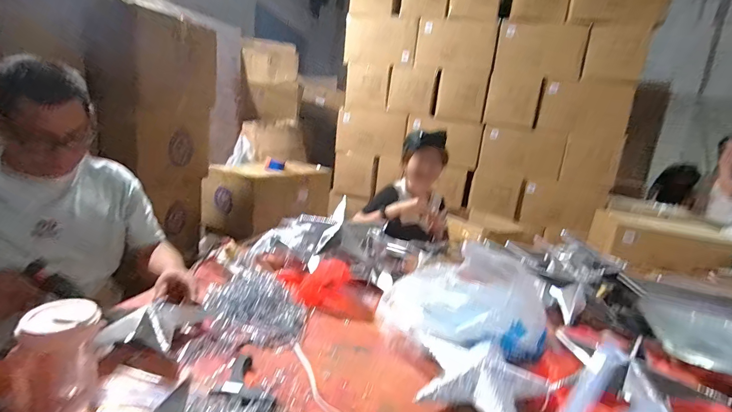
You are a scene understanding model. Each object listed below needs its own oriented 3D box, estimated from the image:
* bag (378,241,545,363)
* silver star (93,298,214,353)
[{"bbox_3d":[0.203,0.210,0.776,0.304,0.187,0.222,16,16,35],"label":"bag"},{"bbox_3d":[-0.413,0.233,0.713,0.135,0.063,0.172,6,13,-3],"label":"silver star"}]

